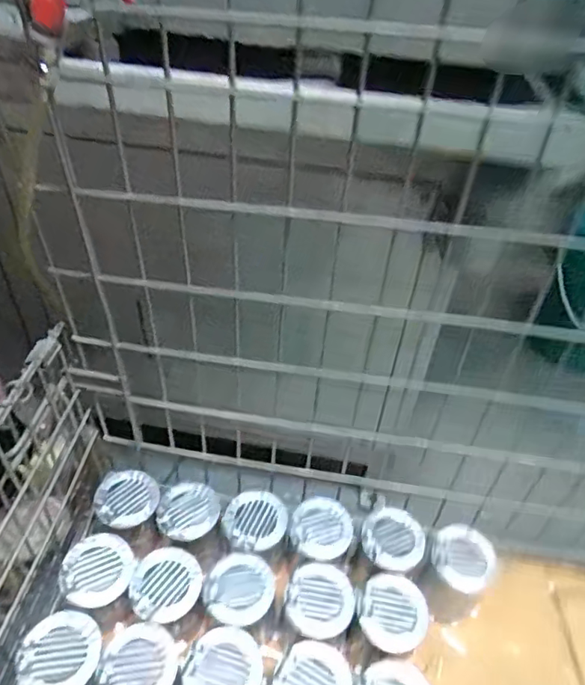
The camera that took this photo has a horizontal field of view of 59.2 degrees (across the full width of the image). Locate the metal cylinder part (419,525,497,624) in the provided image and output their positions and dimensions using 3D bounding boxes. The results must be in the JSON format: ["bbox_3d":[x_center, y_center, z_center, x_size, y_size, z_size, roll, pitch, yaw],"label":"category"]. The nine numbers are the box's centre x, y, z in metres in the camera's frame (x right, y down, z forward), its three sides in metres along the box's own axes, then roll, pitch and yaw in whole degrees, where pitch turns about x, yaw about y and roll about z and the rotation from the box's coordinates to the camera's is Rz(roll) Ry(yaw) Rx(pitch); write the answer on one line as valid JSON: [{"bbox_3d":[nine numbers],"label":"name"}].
[{"bbox_3d":[0.231,0.328,0.729,0.090,0.107,0.093,26,46,22],"label":"metal cylinder part"}]

